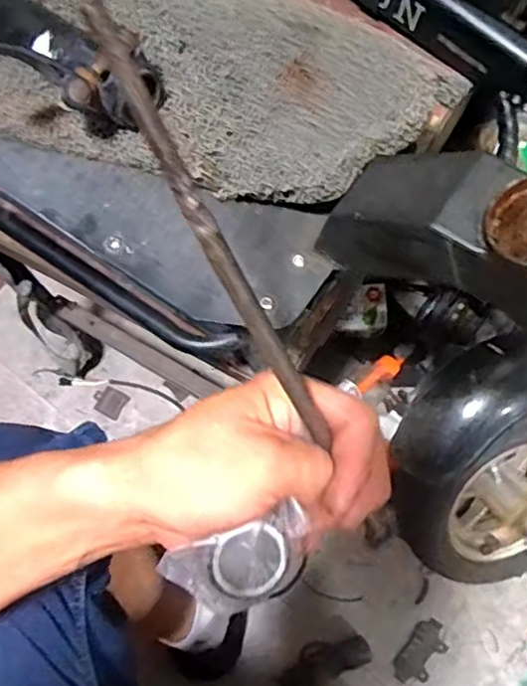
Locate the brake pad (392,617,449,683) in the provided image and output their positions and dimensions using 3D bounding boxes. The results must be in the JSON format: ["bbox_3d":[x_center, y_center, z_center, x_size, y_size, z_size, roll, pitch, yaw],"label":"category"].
[{"bbox_3d":[0.196,0.385,0.801,0.042,0.016,0.081,39,77,14],"label":"brake pad"}]

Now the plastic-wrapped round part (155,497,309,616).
[{"bbox_3d":[-0.011,0.112,0.323,0.069,0.017,0.044,-17,110,3],"label":"plastic-wrapped round part"}]

